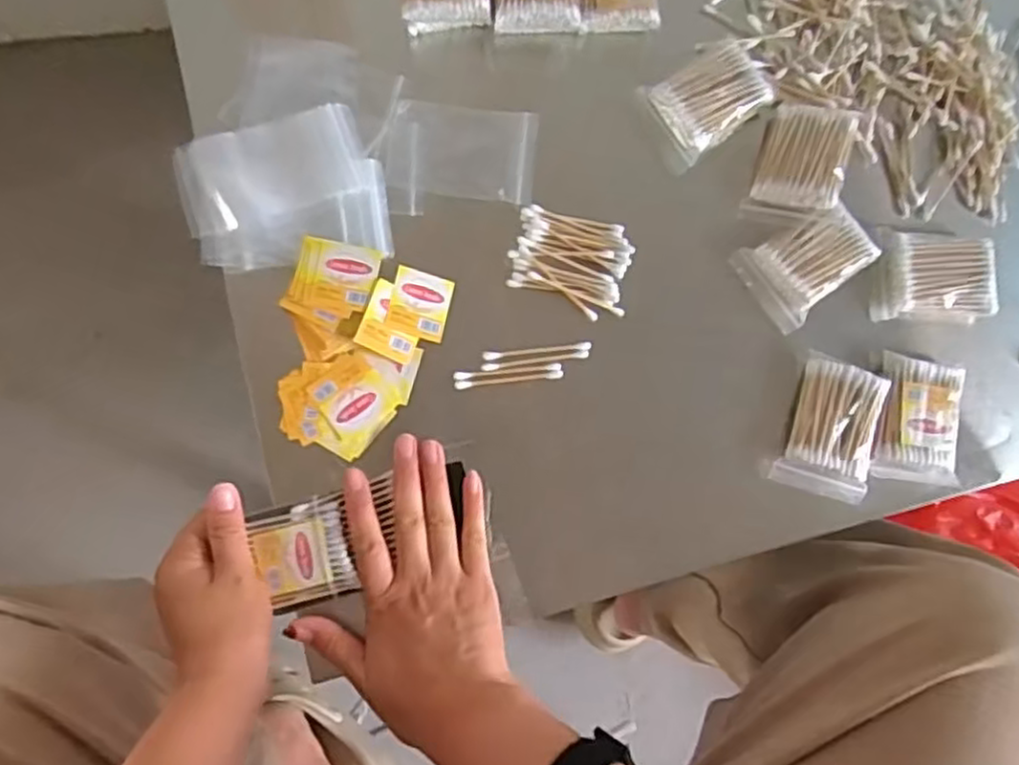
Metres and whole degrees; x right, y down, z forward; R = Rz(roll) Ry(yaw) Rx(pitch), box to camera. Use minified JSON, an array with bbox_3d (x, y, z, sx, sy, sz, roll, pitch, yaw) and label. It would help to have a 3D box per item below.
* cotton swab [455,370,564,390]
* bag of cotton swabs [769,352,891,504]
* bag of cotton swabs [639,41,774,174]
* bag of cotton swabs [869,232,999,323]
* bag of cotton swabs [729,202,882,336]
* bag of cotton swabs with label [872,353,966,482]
[{"bbox_3d":[0.000,-0.002,0.491,0.072,0.004,0.006,-6,84,-7],"label":"cotton swab"},{"bbox_3d":[0.220,0.031,0.504,0.061,0.019,0.089,17,82,-4],"label":"bag of cotton swabs"},{"bbox_3d":[0.141,-0.201,0.528,0.091,0.015,0.062,-33,87,-9],"label":"bag of cotton swabs"},{"bbox_3d":[0.304,-0.077,0.526,0.084,0.024,0.061,-1,83,-6],"label":"bag of cotton swabs"},{"bbox_3d":[0.211,-0.083,0.518,0.090,0.016,0.062,-33,87,-9],"label":"bag of cotton swabs"},{"bbox_3d":[0.280,0.026,0.512,0.060,0.021,0.083,8,82,-5],"label":"bag of cotton swabs with label"}]

